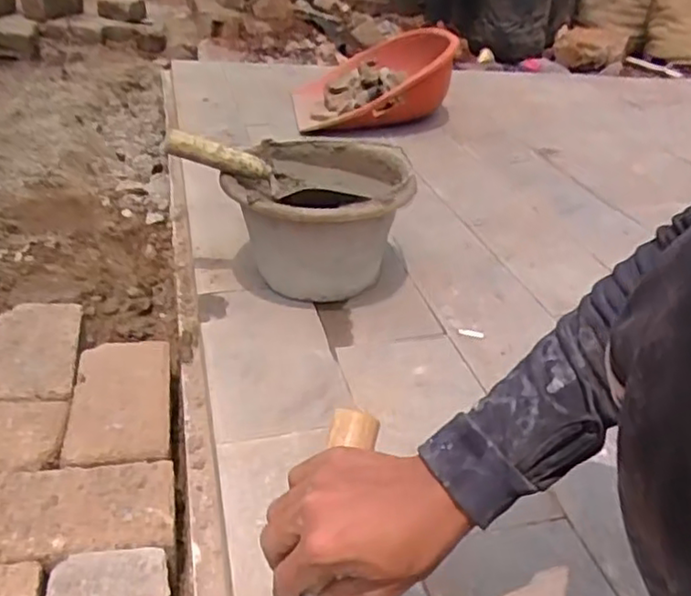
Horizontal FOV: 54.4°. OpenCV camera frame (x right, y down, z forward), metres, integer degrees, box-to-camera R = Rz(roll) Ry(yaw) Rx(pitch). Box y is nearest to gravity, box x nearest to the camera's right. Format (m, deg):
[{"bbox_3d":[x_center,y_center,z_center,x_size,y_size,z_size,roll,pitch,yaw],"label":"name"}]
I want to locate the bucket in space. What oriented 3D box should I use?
[{"bbox_3d":[-0.035,-0.092,0.920,0.224,0.183,0.228,4,30,-2],"label":"bucket"}]

